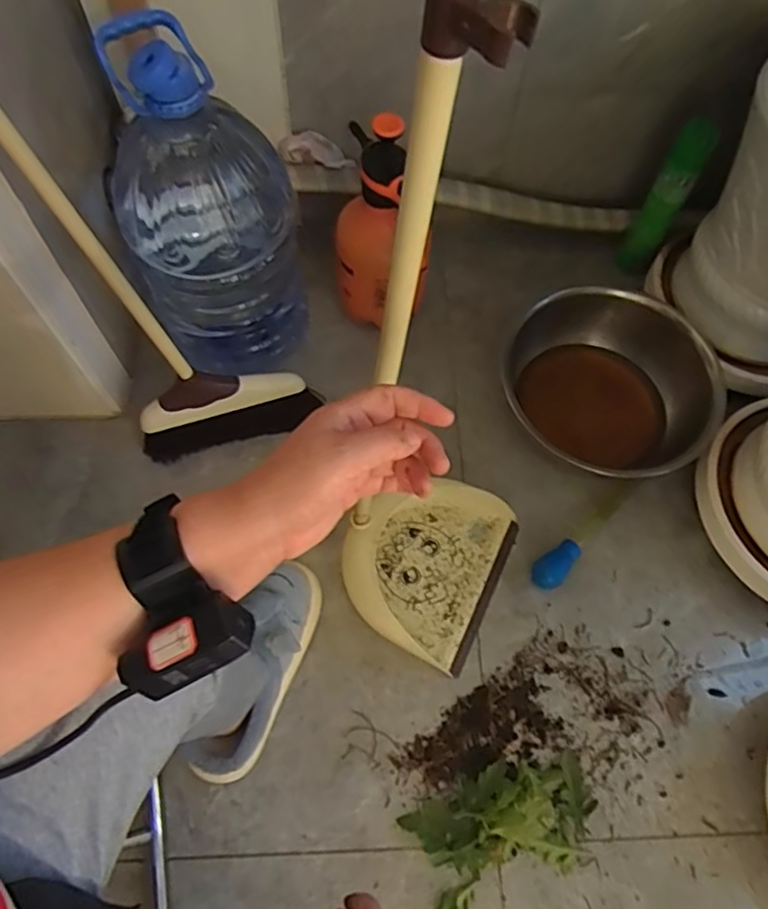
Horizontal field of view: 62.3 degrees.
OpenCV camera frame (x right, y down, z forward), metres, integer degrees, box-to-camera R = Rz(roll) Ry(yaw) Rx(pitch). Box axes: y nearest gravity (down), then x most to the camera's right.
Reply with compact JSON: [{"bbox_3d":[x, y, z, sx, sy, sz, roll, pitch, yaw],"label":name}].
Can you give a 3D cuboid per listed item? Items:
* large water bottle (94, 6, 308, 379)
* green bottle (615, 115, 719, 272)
[{"bbox_3d":[-0.269,-0.354,0.935,0.249,0.458,0.260,-9,65,-7],"label":"large water bottle"},{"bbox_3d":[0.474,-0.428,1.083,0.061,0.298,0.060,26,66,10],"label":"green bottle"}]

